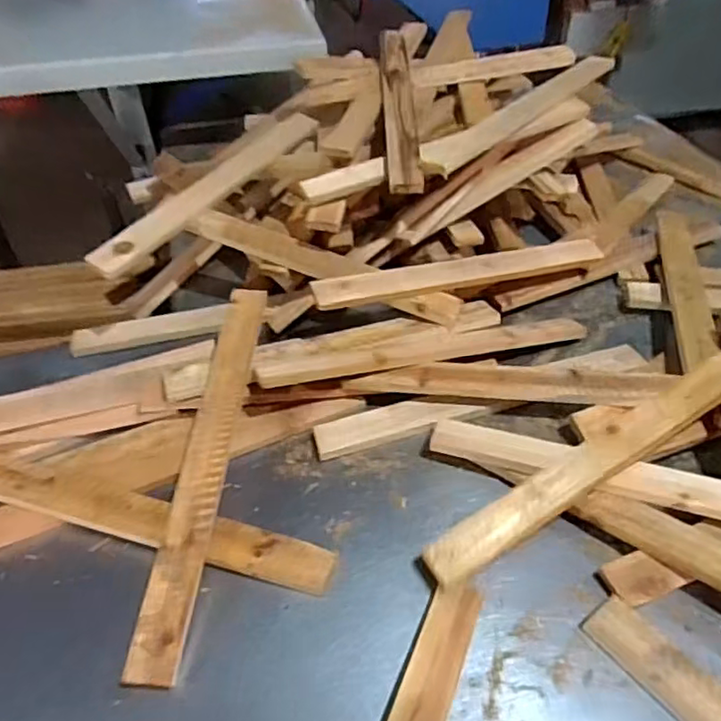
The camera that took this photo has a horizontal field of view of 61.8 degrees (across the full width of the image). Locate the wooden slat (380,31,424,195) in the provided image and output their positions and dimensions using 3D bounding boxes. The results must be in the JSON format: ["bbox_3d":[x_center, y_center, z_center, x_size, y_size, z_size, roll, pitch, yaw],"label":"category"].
[{"bbox_3d":[0.064,-0.441,1.025,0.053,0.016,0.507,-8,50,9],"label":"wooden slat"}]

